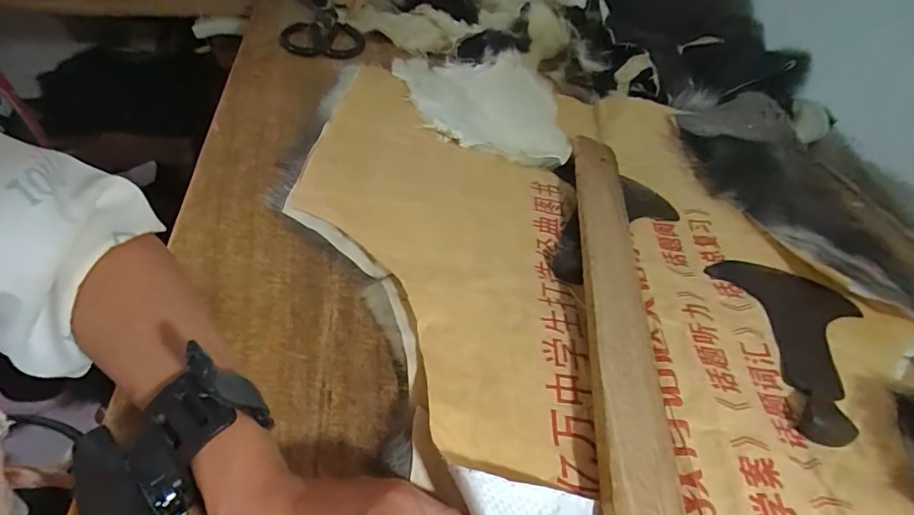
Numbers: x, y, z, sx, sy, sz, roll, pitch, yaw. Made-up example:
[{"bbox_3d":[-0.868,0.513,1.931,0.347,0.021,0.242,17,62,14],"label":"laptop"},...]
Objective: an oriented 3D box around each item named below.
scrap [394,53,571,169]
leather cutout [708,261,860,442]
[{"bbox_3d":[0.021,-0.186,0.533,0.234,0.050,0.147,19,47,12],"label":"scrap"},{"bbox_3d":[0.279,0.061,0.366,0.107,0.014,0.162,0,46,-6],"label":"leather cutout"}]

